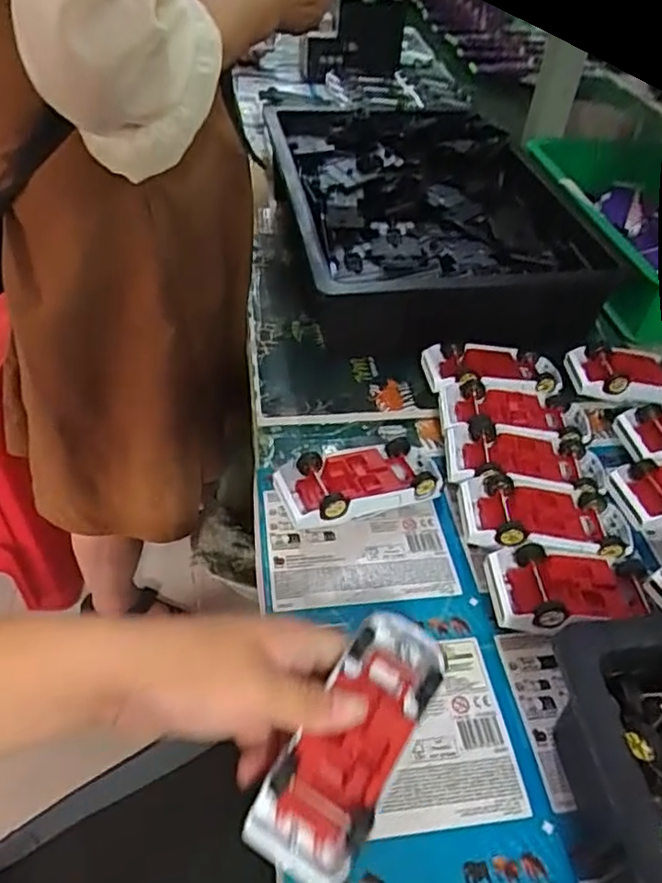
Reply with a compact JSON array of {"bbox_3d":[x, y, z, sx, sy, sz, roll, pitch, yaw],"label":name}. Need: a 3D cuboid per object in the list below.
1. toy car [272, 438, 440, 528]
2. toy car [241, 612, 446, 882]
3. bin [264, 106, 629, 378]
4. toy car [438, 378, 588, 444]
[{"bbox_3d":[0.021,0.033,0.502,0.126,0.041,0.059,-14,47,-16],"label":"toy car"},{"bbox_3d":[0.012,0.156,0.337,0.051,0.031,0.135,25,63,21],"label":"toy car"},{"bbox_3d":[0.108,-0.266,0.759,0.316,0.110,0.430,-6,45,-8],"label":"bin"},{"bbox_3d":[0.162,-0.024,0.572,0.128,0.037,0.066,4,45,1],"label":"toy car"}]

